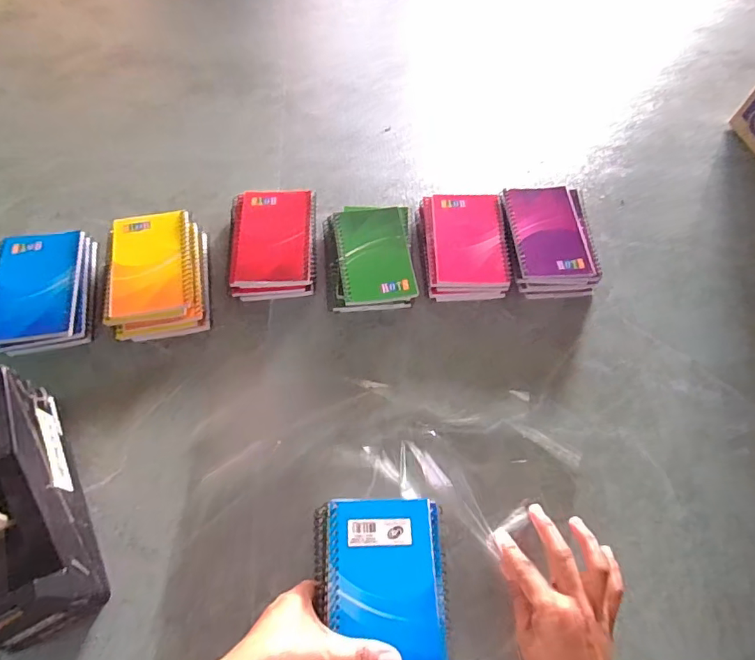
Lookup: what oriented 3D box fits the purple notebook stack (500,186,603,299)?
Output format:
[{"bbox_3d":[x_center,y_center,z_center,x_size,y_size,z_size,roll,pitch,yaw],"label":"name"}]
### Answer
[{"bbox_3d":[0.206,-0.104,0.588,0.101,0.041,0.141,-2,63,-4],"label":"purple notebook stack"}]

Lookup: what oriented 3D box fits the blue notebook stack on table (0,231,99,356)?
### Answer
[{"bbox_3d":[-0.357,-0.041,0.523,0.103,0.026,0.136,-7,63,-6],"label":"blue notebook stack on table"}]

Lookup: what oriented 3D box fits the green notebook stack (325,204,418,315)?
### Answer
[{"bbox_3d":[-0.008,-0.086,0.569,0.100,0.031,0.135,-2,63,-4],"label":"green notebook stack"}]

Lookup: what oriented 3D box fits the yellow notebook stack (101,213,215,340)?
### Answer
[{"bbox_3d":[-0.243,-0.063,0.544,0.102,0.034,0.150,-11,64,-8],"label":"yellow notebook stack"}]

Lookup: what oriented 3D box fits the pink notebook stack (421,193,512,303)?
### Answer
[{"bbox_3d":[0.103,-0.098,0.579,0.094,0.034,0.137,-1,63,-3],"label":"pink notebook stack"}]

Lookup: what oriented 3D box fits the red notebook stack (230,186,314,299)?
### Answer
[{"bbox_3d":[-0.121,-0.102,0.572,0.097,0.033,0.137,-2,63,-4],"label":"red notebook stack"}]

